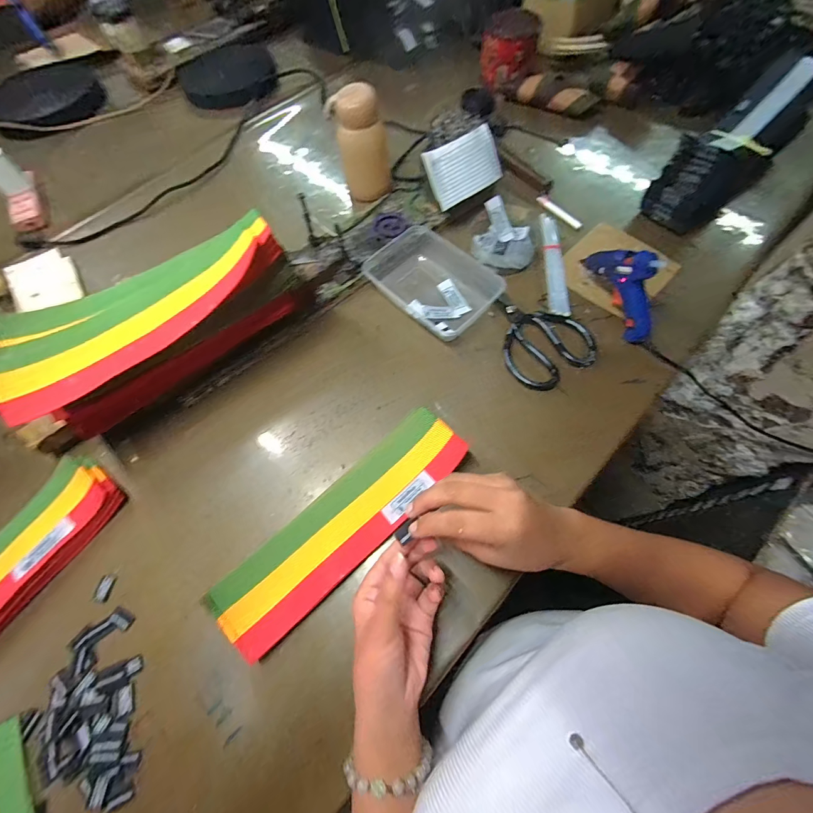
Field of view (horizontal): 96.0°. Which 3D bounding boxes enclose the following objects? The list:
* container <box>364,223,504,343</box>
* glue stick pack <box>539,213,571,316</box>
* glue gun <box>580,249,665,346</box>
[{"bbox_3d":[0.032,-0.181,0.506,0.127,0.035,0.177,-43,70,-14],"label":"container"},{"bbox_3d":[0.211,-0.207,0.521,0.024,0.014,0.184,1,66,4],"label":"glue stick pack"},{"bbox_3d":[0.275,-0.154,0.456,0.024,0.094,0.135,-21,66,-6],"label":"glue gun"}]

